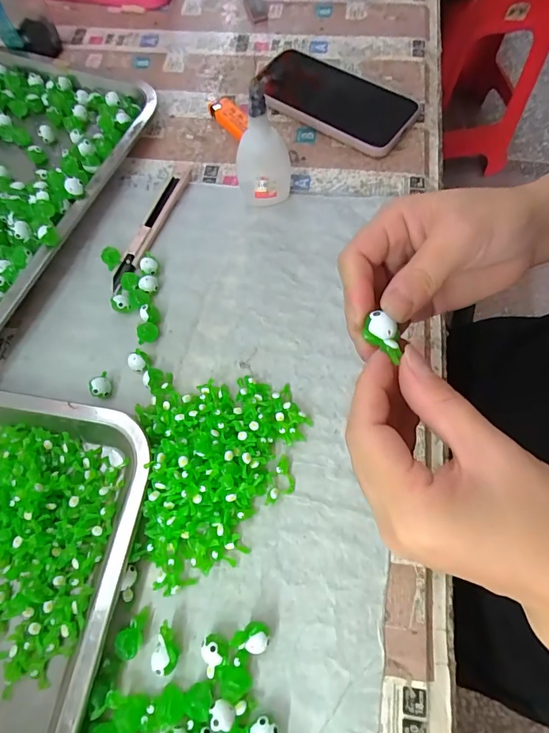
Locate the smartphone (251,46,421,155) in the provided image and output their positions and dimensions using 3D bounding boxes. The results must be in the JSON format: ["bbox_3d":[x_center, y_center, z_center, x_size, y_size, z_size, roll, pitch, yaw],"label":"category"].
[{"bbox_3d":[0.059,-0.267,0.402,0.161,0.018,0.090,32,73,14],"label":"smartphone"}]

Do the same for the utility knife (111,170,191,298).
[{"bbox_3d":[-0.108,-0.124,0.360,0.017,0.010,0.135,20,70,10],"label":"utility knife"}]

